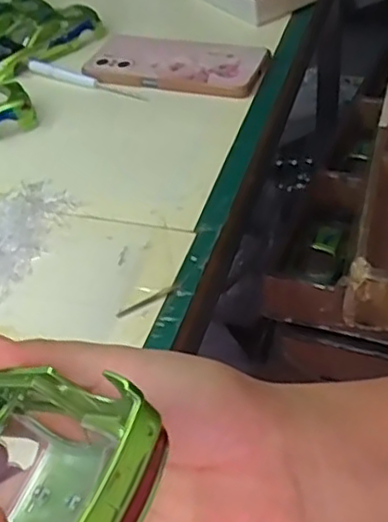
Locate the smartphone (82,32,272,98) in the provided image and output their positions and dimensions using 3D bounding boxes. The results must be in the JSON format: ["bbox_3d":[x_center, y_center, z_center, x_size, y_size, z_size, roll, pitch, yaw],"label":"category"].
[{"bbox_3d":[-0.018,-0.180,0.613,0.161,0.009,0.077,14,57,21],"label":"smartphone"}]

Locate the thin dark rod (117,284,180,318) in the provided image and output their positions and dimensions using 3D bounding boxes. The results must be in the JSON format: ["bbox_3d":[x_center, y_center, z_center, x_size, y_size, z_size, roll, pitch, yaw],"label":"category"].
[{"bbox_3d":[-0.028,0.024,0.414,0.043,0.004,0.005,-25,53,-17],"label":"thin dark rod"}]

